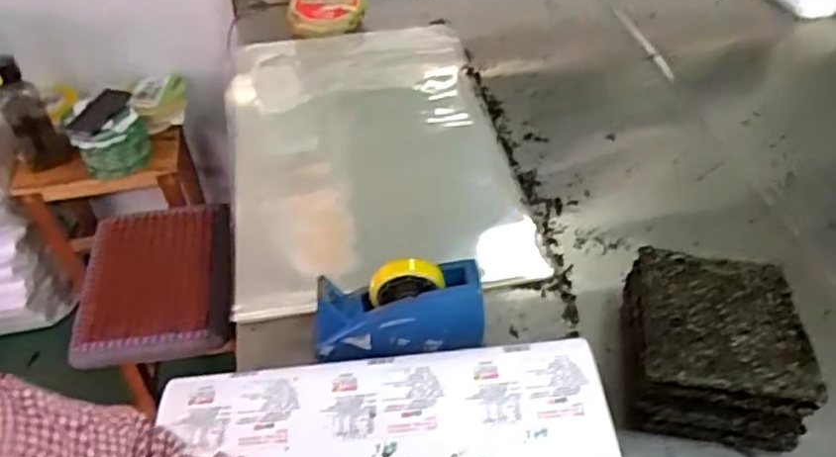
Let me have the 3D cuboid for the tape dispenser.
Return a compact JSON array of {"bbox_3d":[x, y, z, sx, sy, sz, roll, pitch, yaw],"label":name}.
[{"bbox_3d":[-0.025,0.099,0.867,0.206,0.098,0.073,-5,44,-4],"label":"tape dispenser"}]

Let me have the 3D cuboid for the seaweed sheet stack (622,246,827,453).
[{"bbox_3d":[0.341,0.135,0.832,0.191,0.109,0.211,9,45,10],"label":"seaweed sheet stack"}]

